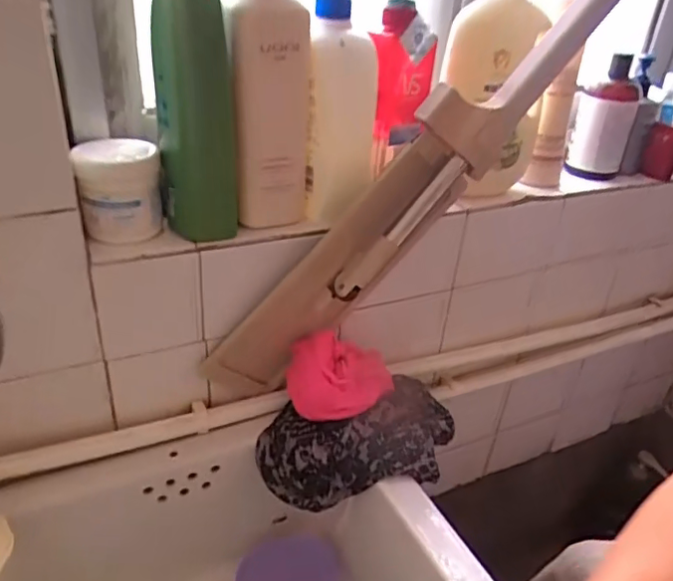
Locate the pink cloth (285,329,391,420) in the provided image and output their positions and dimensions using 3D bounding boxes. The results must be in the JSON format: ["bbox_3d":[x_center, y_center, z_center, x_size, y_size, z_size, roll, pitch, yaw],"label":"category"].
[{"bbox_3d":[0.001,0.096,0.601,0.099,0.083,0.071,14,32,14],"label":"pink cloth"}]

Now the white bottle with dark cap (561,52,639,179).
[{"bbox_3d":[0.341,-0.217,0.737,0.070,0.140,0.051,20,34,23],"label":"white bottle with dark cap"}]

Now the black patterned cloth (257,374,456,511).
[{"bbox_3d":[0.027,0.157,0.610,0.216,0.069,0.124,-6,33,-18],"label":"black patterned cloth"}]

